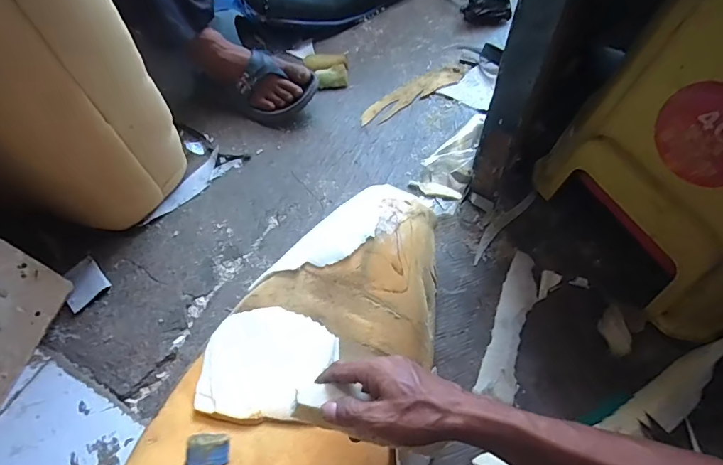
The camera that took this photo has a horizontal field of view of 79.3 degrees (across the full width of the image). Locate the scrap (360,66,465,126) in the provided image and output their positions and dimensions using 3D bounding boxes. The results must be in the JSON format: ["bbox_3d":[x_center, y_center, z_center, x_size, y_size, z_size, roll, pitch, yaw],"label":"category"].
[{"bbox_3d":[0.104,-0.291,0.912,0.254,0.004,0.058,-30,64,-13],"label":"scrap"}]

